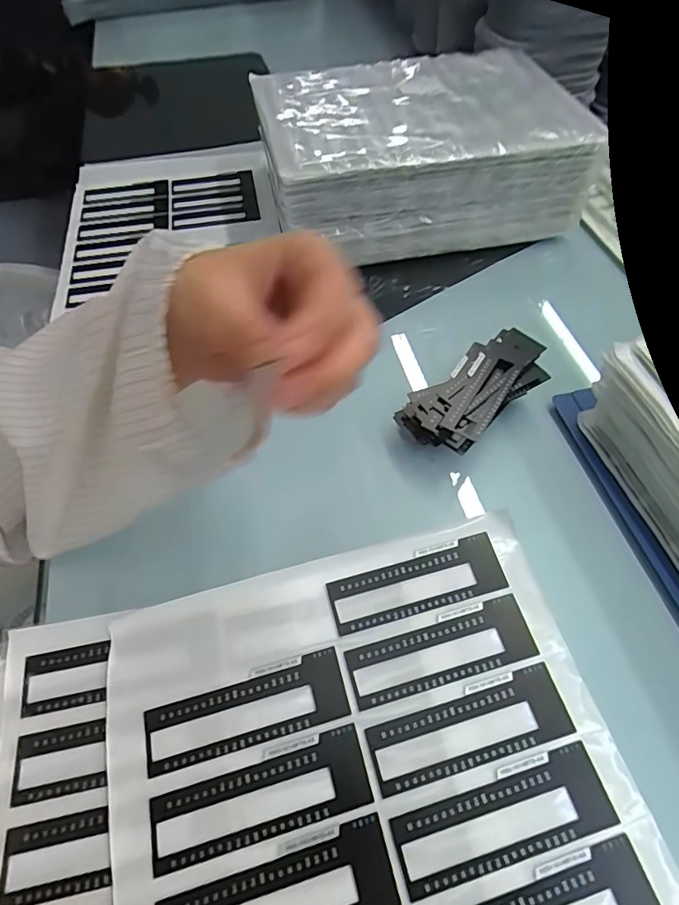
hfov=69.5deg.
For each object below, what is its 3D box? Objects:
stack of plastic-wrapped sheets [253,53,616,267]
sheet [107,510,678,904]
[{"bbox_3d":[0.069,-0.278,0.452,0.263,0.097,0.176,-9,58,-4],"label":"stack of plastic-wrapped sheets"},{"bbox_3d":[0.023,0.158,0.173,0.202,0.039,0.255,-11,59,-12],"label":"sheet"}]

